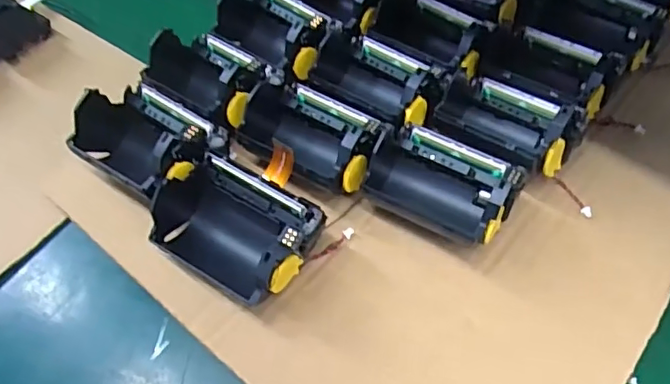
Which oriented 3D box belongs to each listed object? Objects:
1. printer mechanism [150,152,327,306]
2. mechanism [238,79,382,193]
[{"bbox_3d":[-0.048,0.018,0.271,0.073,0.039,0.052,28,61,16],"label":"printer mechanism"},{"bbox_3d":[-0.012,-0.032,0.299,0.075,0.040,0.056,35,63,20],"label":"mechanism"}]

